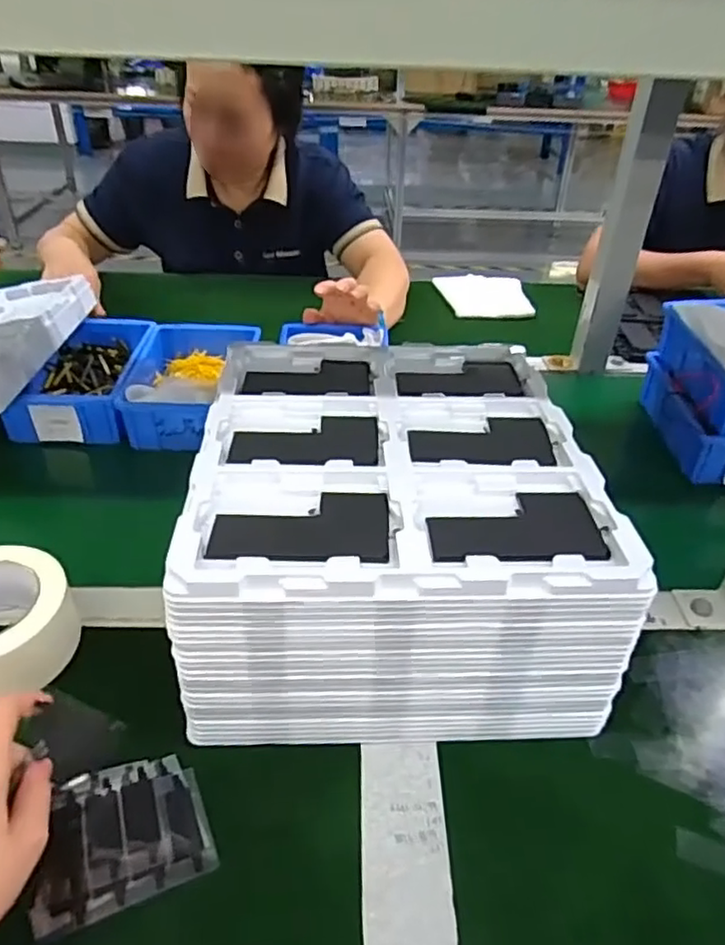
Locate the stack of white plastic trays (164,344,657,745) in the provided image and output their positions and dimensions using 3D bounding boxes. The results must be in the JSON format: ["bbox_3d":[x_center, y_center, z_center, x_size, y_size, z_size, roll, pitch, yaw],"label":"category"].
[{"bbox_3d":[0.017,0.029,0.515,0.269,0.143,0.314,-1,37,-5],"label":"stack of white plastic trays"}]

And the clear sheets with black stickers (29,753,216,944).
[{"bbox_3d":[-0.140,0.209,0.378,0.093,0.007,0.081,-14,40,-21],"label":"clear sheets with black stickers"}]

